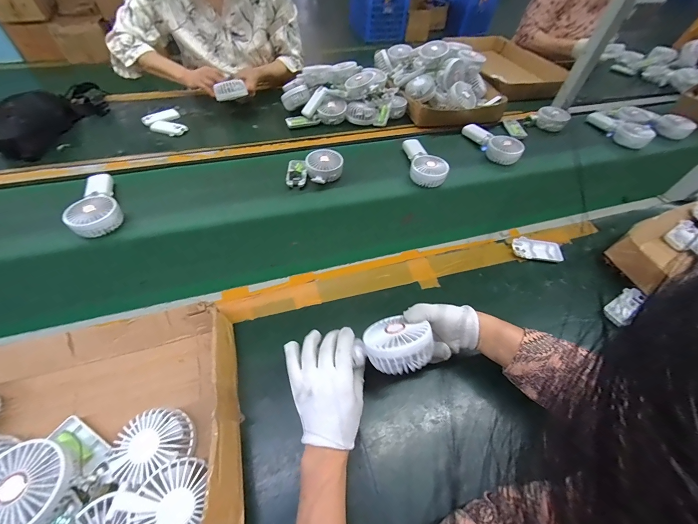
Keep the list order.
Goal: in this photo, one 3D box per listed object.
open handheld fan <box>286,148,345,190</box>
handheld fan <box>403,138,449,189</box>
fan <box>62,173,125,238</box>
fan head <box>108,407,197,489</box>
[{"bbox_3d":[-0.081,-0.225,0.721,0.135,0.041,0.088,-5,55,-7],"label":"open handheld fan"},{"bbox_3d":[0.196,-0.266,0.773,0.094,0.040,0.167,-3,55,-5],"label":"handheld fan"},{"bbox_3d":[-0.532,-0.126,0.625,0.085,0.039,0.171,-24,59,-19],"label":"fan"},{"bbox_3d":[-0.243,0.227,0.374,0.087,0.054,0.078,-32,62,-23],"label":"fan head"}]

